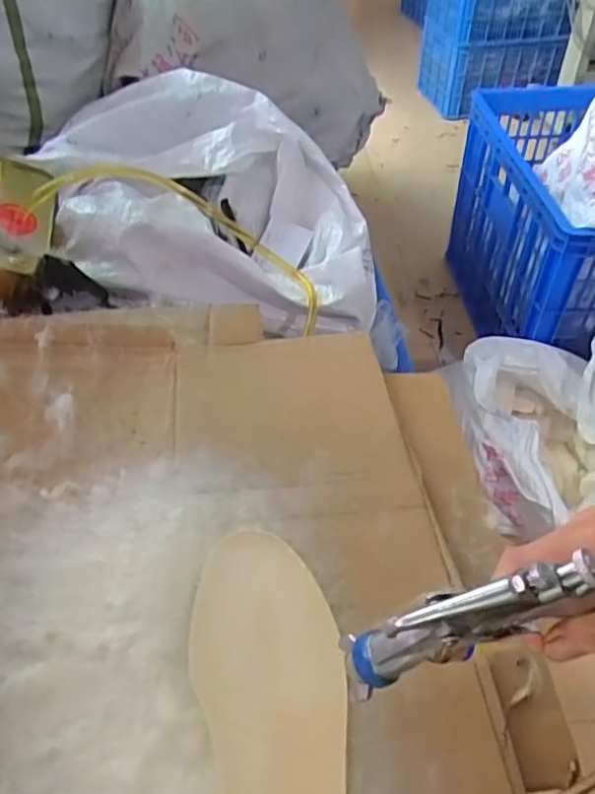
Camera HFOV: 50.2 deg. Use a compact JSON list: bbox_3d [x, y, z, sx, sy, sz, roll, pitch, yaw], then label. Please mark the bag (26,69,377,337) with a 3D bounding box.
[{"bbox_3d":[-0.113,-0.275,0.865,0.420,0.169,0.375,1,47,0],"label":"bag"}]

